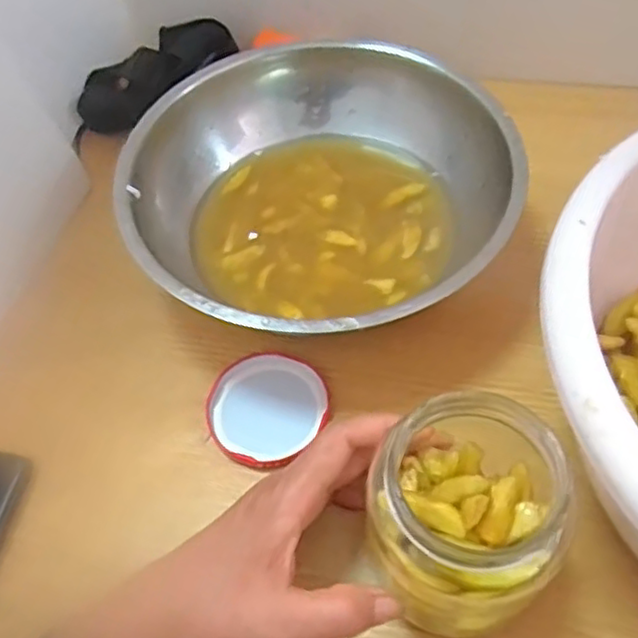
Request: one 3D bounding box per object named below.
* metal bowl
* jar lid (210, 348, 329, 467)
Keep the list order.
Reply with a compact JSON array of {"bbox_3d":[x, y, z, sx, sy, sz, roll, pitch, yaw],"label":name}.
[{"bbox_3d":[-0.001,-0.077,0.442,0.229,0.073,0.235,-2,56,3],"label":"metal bowl"},{"bbox_3d":[-0.031,0.051,0.401,0.066,0.010,0.067,-2,56,3],"label":"jar lid"}]

